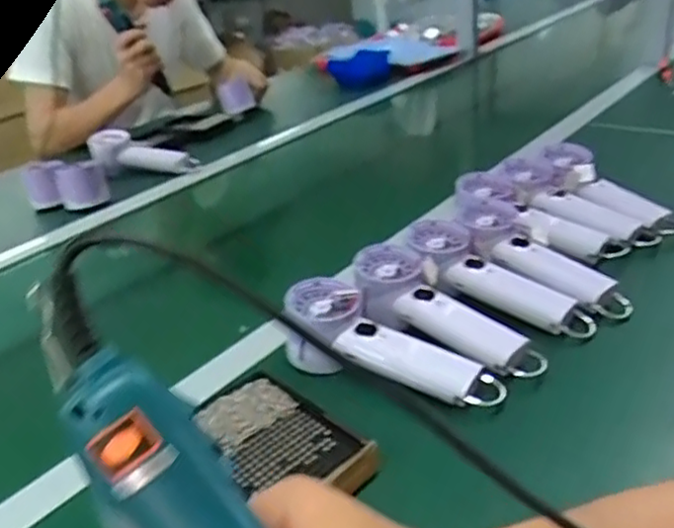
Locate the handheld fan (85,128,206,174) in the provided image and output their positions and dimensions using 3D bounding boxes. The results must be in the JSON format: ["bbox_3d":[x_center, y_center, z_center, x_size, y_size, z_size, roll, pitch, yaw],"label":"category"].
[{"bbox_3d":[-0.331,-0.179,1.117,0.204,0.044,0.062,16,34,15],"label":"handheld fan"}]

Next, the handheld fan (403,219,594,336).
[{"bbox_3d":[0.150,0.016,0.627,0.190,0.028,0.063,34,45,25],"label":"handheld fan"}]

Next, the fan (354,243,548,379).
[{"bbox_3d":[0.095,0.045,0.593,0.191,0.039,0.068,33,45,26],"label":"fan"}]

